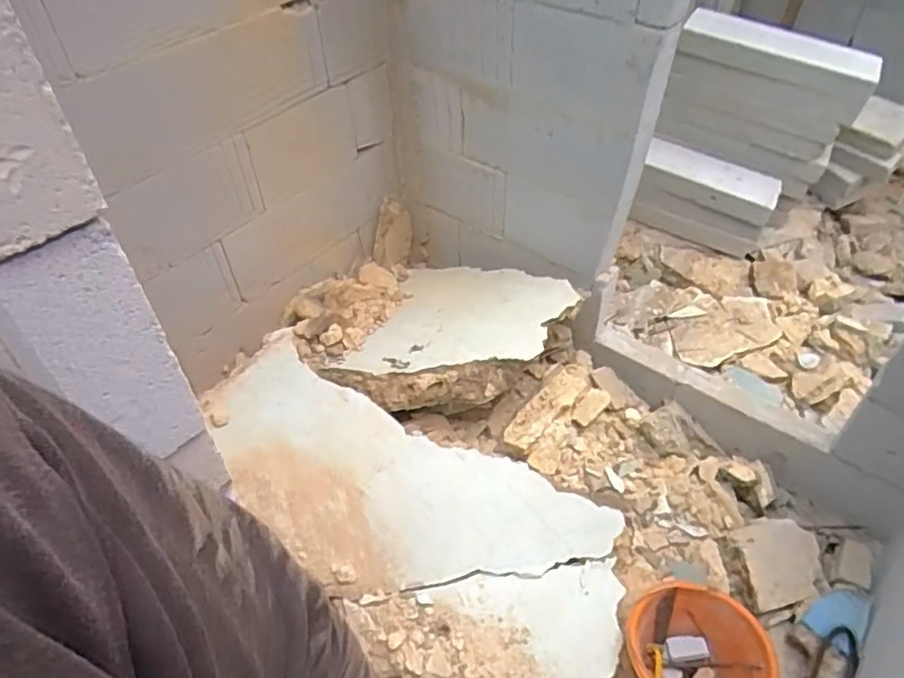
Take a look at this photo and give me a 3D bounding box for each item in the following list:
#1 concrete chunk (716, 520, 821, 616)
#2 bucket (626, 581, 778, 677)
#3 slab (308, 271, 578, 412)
[{"bbox_3d":[0.686,0.468,1.316,0.213,0.065,0.178,-8,45,-5],"label":"concrete chunk"},{"bbox_3d":[0.446,0.601,1.150,0.234,0.175,0.247,-21,48,-18],"label":"bucket"},{"bbox_3d":[0.009,-0.015,1.498,0.528,0.106,0.564,4,33,29],"label":"slab"}]

